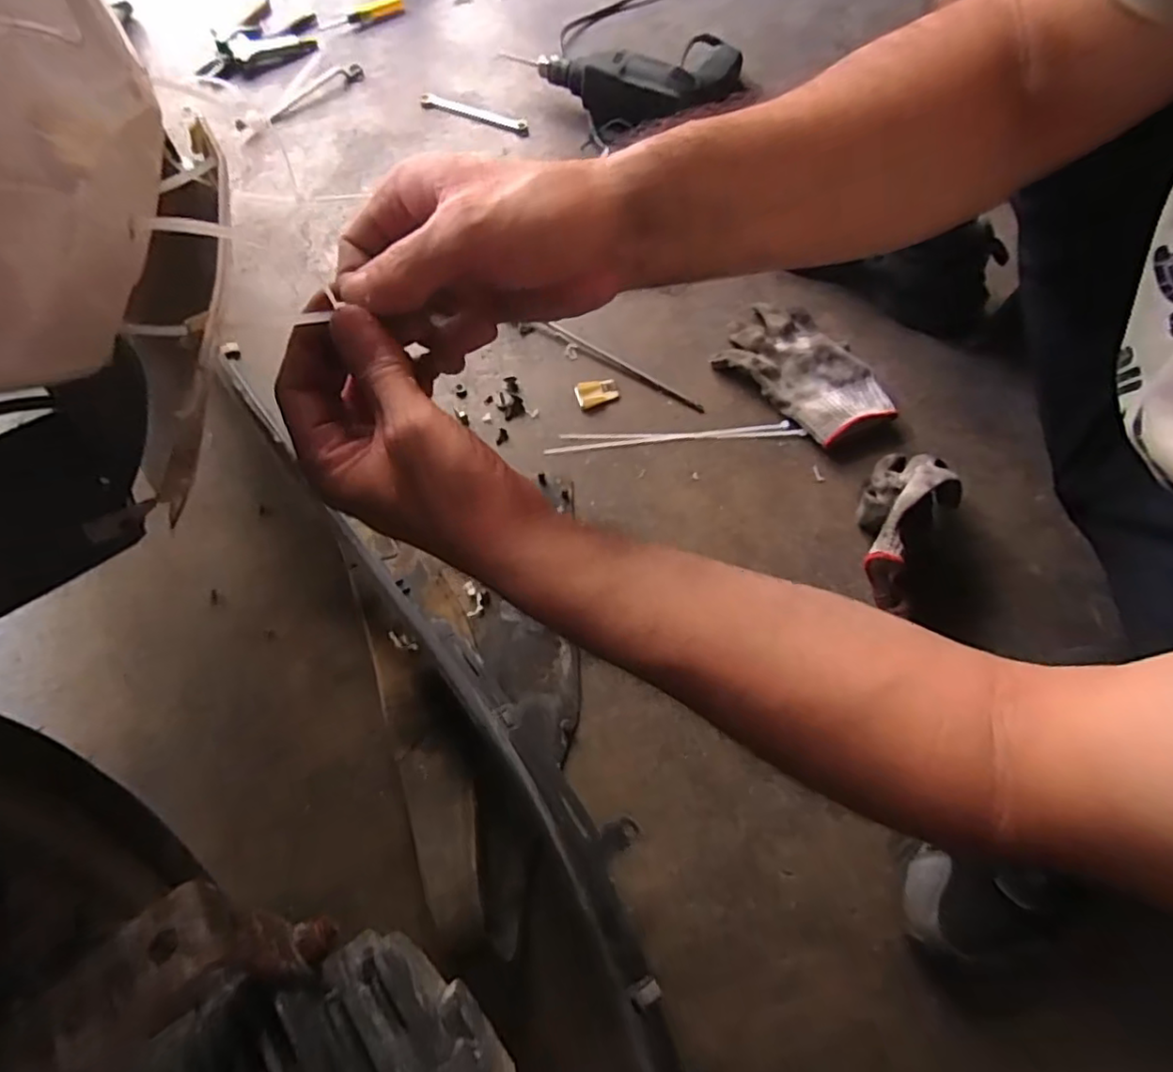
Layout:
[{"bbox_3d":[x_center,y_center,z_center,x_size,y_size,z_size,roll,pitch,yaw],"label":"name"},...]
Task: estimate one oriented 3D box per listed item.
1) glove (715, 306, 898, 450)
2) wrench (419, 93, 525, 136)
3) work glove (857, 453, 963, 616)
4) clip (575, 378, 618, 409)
[{"bbox_3d":[0.221,-0.164,0.622,0.096,0.033,0.168,-42,73,-16],"label":"glove"},{"bbox_3d":[-0.148,-0.556,0.808,0.153,0.009,0.022,19,68,7],"label":"wrench"},{"bbox_3d":[0.268,-0.016,0.527,0.051,0.095,0.162,23,69,9],"label":"work glove"},{"bbox_3d":[0.011,-0.148,0.632,0.043,0.008,0.027,-15,68,-7],"label":"clip"}]

